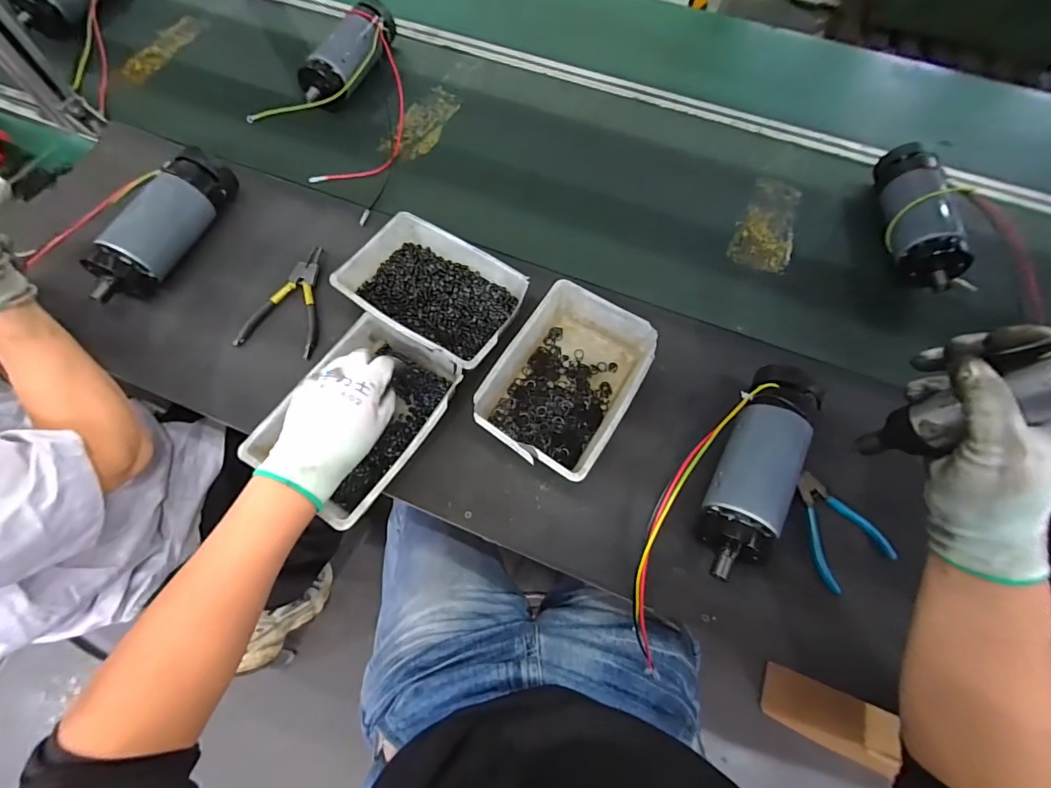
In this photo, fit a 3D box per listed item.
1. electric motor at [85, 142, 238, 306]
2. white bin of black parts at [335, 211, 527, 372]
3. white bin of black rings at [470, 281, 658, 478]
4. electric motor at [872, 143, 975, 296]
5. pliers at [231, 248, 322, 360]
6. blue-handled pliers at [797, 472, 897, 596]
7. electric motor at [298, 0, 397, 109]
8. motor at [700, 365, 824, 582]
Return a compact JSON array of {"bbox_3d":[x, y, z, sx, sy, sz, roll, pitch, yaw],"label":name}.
[{"bbox_3d":[-0.469,-0.216,0.585,0.074,0.073,0.229,22,64,5],"label":"electric motor"},{"bbox_3d":[-0.107,-0.123,0.562,0.209,0.055,0.147,29,68,14],"label":"white bin of black parts"},{"bbox_3d":[0.048,-0.013,0.515,0.143,0.057,0.207,28,68,14],"label":"white bin of black rings"},{"bbox_3d":[0.564,-0.260,0.645,0.067,0.067,0.226,3,64,2],"label":"electric motor"},{"bbox_3d":[-0.288,-0.121,0.580,0.097,0.017,0.154,13,65,7],"label":"pliers"},{"bbox_3d":[0.316,0.140,0.473,0.079,0.021,0.105,-29,67,-12],"label":"blue-handled pliers"},{"bbox_3d":[-0.282,-0.568,0.765,0.076,0.070,0.238,17,66,9],"label":"electric motor"},{"bbox_3d":[0.239,0.075,0.467,0.074,0.067,0.226,23,67,12],"label":"motor"}]

